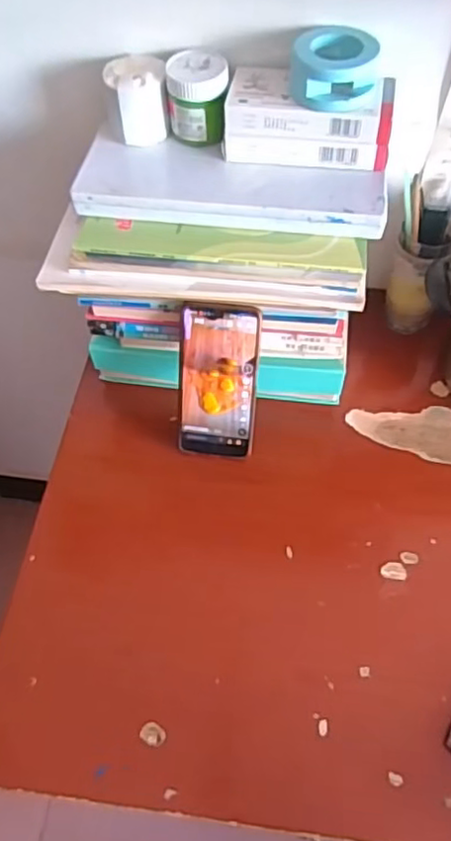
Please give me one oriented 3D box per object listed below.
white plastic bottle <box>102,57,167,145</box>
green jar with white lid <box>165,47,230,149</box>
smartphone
[{"bbox_3d":[-0.084,-0.305,0.600,0.056,0.062,0.050,-9,58,-6],"label":"white plastic bottle"},{"bbox_3d":[-0.025,-0.300,0.589,0.057,0.062,0.060,-1,57,-1],"label":"green jar with white lid"},{"bbox_3d":[-0.007,-0.036,0.629,0.077,0.168,0.009,8,30,6],"label":"smartphone"}]

